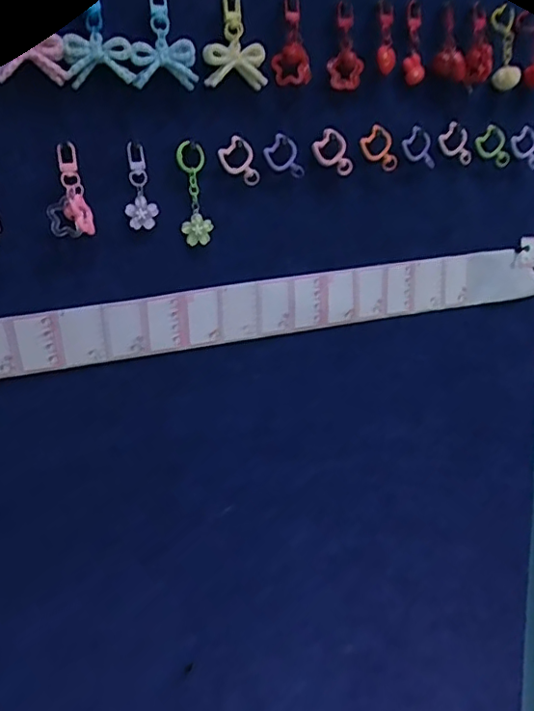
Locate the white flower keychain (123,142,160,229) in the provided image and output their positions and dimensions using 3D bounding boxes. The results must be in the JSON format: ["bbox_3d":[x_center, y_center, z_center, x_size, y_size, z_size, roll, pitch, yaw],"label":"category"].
[{"bbox_3d":[-0.096,-0.128,0.418,0.023,0.060,0.004,-6,14,-12],"label":"white flower keychain"}]

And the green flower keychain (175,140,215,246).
[{"bbox_3d":[-0.057,-0.127,0.433,0.023,0.076,0.004,-5,14,-8],"label":"green flower keychain"}]

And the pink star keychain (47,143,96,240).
[{"bbox_3d":[-0.141,-0.118,0.392,0.029,0.062,0.011,-7,14,-17],"label":"pink star keychain"}]

